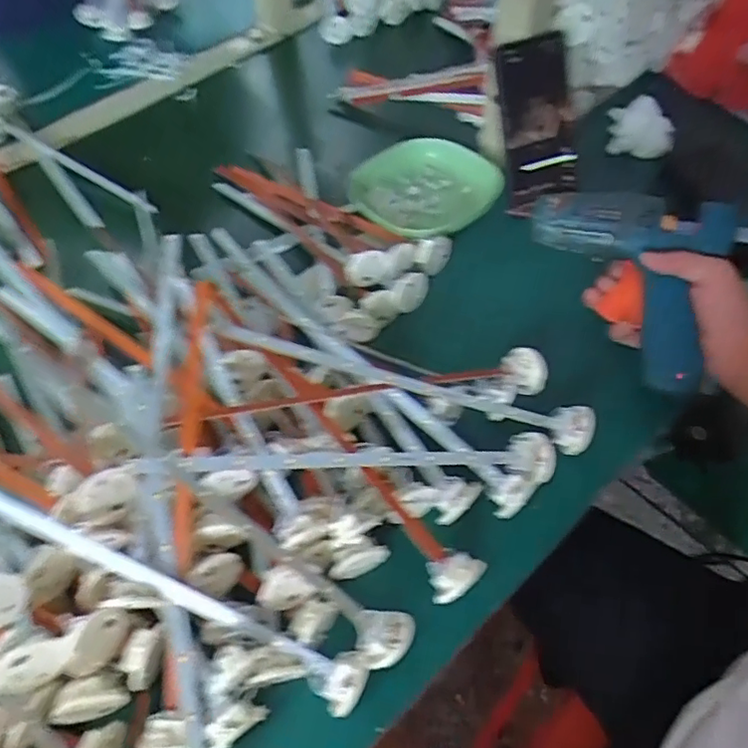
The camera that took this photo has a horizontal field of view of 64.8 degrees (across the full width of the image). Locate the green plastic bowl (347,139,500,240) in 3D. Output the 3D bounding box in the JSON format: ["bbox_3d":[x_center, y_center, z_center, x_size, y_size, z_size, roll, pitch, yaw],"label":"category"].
[{"bbox_3d":[0.049,-0.194,0.622,0.140,0.037,0.139,-2,57,3],"label":"green plastic bowl"}]

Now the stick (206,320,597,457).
[{"bbox_3d":[0.024,0.005,0.442,0.292,0.025,0.033,16,58,-6],"label":"stick"}]

